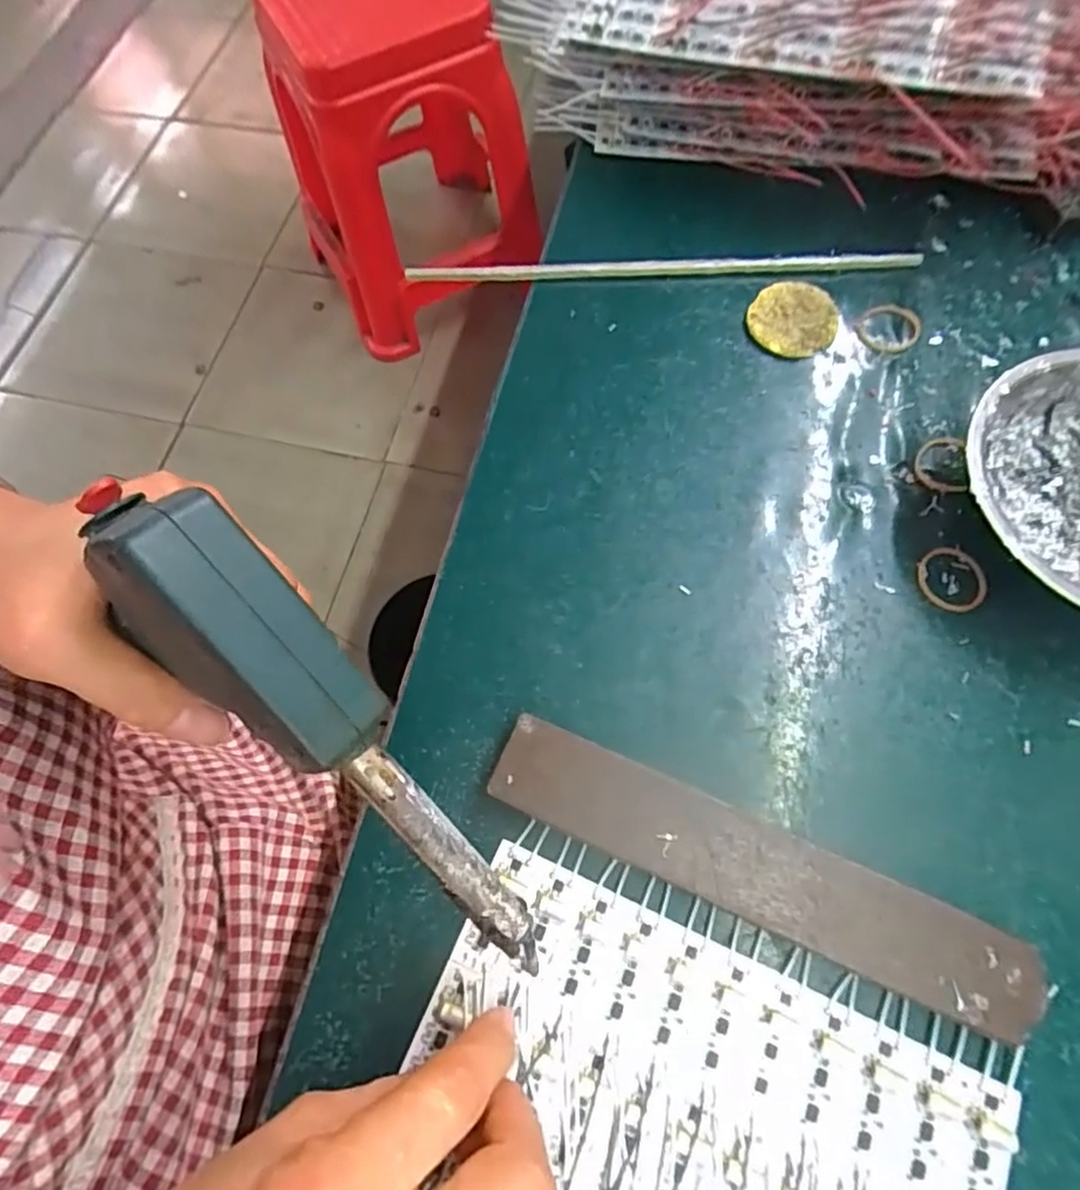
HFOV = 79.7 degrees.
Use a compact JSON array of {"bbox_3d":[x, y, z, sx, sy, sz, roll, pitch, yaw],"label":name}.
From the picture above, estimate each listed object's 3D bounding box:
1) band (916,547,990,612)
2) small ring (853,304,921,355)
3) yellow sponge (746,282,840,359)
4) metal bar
[{"bbox_3d":[0.182,-0.008,0.285,0.029,0.004,0.029,0,70,1],"label":"band"},{"bbox_3d":[0.178,-0.136,0.329,0.029,0.004,0.033,38,75,14],"label":"small ring"},{"bbox_3d":[0.130,-0.141,0.332,0.042,0.007,0.043,37,75,14],"label":"yellow sponge"},{"bbox_3d":[0.077,0.101,0.242,0.196,0.017,0.035,23,72,9],"label":"metal bar"}]

